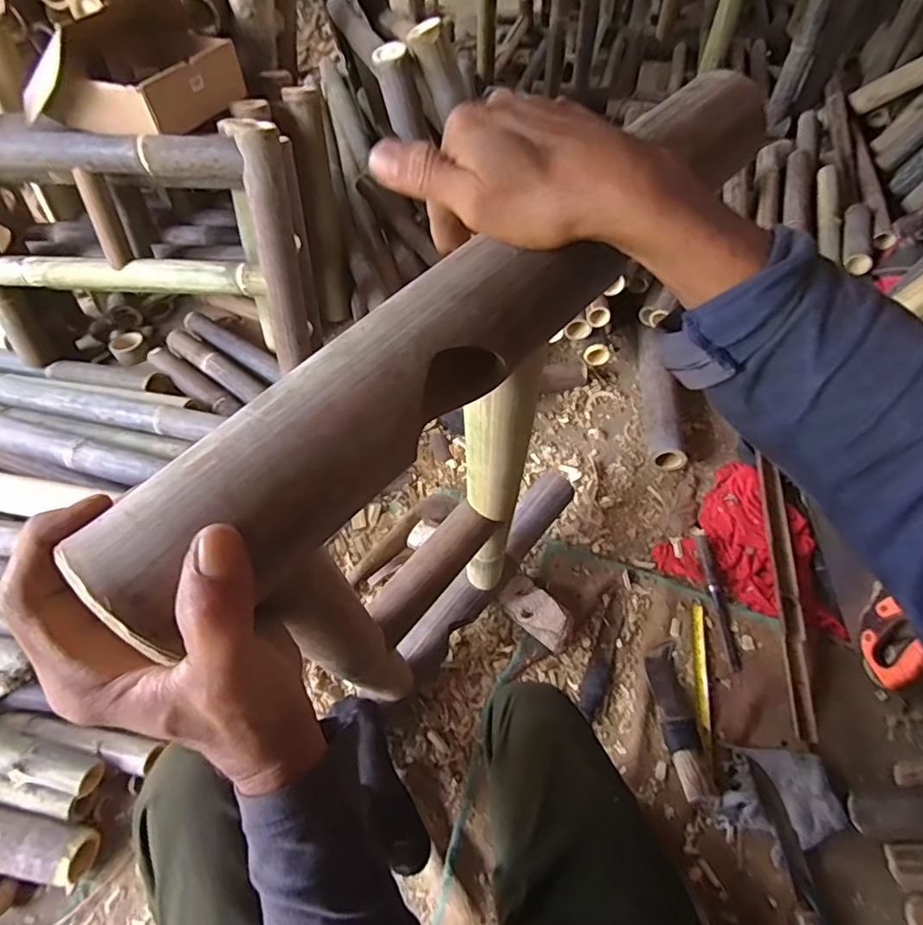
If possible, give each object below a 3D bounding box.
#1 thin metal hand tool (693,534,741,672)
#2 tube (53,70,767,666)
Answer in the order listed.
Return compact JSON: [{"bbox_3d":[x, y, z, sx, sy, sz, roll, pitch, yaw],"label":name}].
[{"bbox_3d":[0.457,0.240,0.979,0.024,0.021,0.241,-3,55,-1],"label":"thin metal hand tool"},{"bbox_3d":[0.043,-0.100,0.311,0.063,0.047,0.512,38,66,23],"label":"tube"}]

